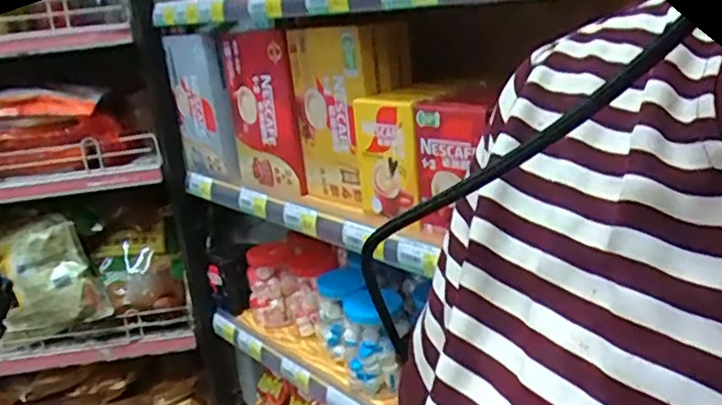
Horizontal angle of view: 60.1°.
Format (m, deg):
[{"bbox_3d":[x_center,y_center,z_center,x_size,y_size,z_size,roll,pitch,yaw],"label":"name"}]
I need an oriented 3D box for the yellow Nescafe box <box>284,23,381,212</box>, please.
[{"bbox_3d":[-0.031,-0.119,0.873,0.062,0.238,0.161,-16,21,-28],"label":"yellow Nescafe box"}]

